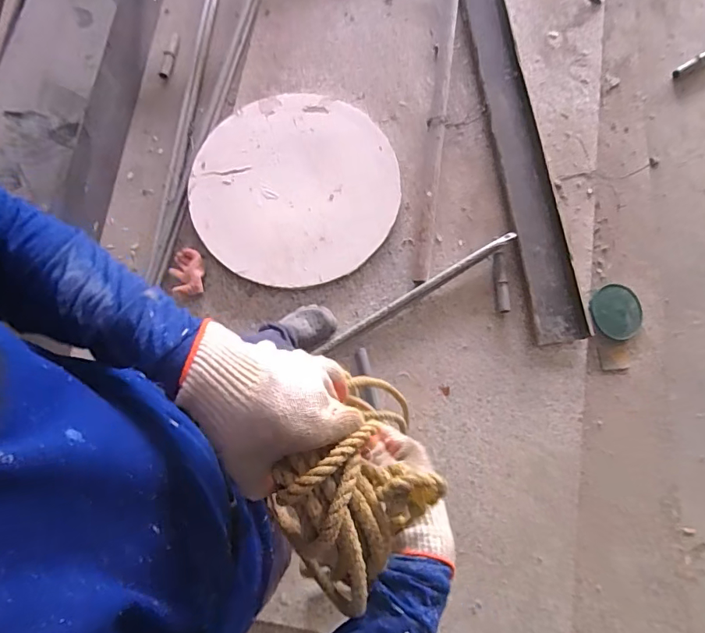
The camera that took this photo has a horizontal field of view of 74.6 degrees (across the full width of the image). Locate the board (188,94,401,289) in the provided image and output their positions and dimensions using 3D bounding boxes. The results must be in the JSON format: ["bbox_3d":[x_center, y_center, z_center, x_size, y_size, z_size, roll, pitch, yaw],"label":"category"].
[{"bbox_3d":[-0.187,-0.424,1.500,0.637,0.031,0.651,-1,73,2],"label":"board"}]

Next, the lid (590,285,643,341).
[{"bbox_3d":[0.815,-0.015,1.425,0.171,0.009,0.173,3,78,-13],"label":"lid"}]

